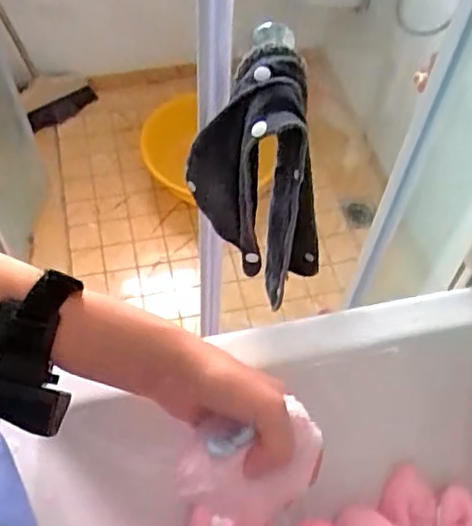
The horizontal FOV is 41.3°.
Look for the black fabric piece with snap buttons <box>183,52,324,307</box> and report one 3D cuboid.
[{"bbox_3d":[0.021,-0.069,0.553,0.109,0.275,0.073,32,62,17],"label":"black fabric piece with snap buttons"}]

